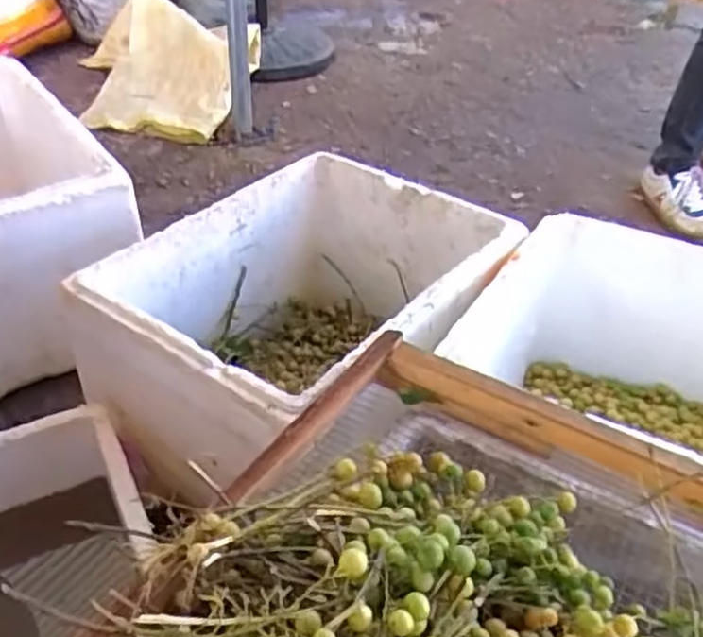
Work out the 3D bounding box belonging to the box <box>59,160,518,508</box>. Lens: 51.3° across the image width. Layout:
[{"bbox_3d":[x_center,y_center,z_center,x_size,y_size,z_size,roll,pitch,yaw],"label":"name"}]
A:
[{"bbox_3d":[-0.056,0.018,0.951,0.385,0.303,0.472,27,45,30],"label":"box"}]

